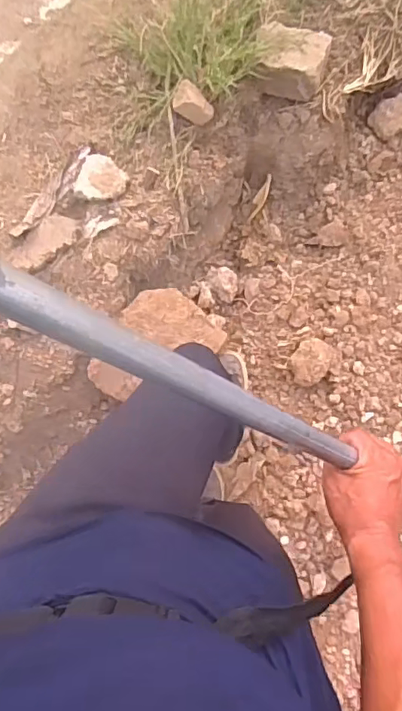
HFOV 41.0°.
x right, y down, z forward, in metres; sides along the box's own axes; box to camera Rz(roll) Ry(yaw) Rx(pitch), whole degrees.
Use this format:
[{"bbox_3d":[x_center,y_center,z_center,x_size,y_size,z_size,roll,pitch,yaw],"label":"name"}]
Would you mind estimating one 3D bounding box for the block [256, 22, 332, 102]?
[{"bbox_3d":[0.205,-0.665,1.202,0.158,0.083,0.138,6,84,4],"label":"block"}]

